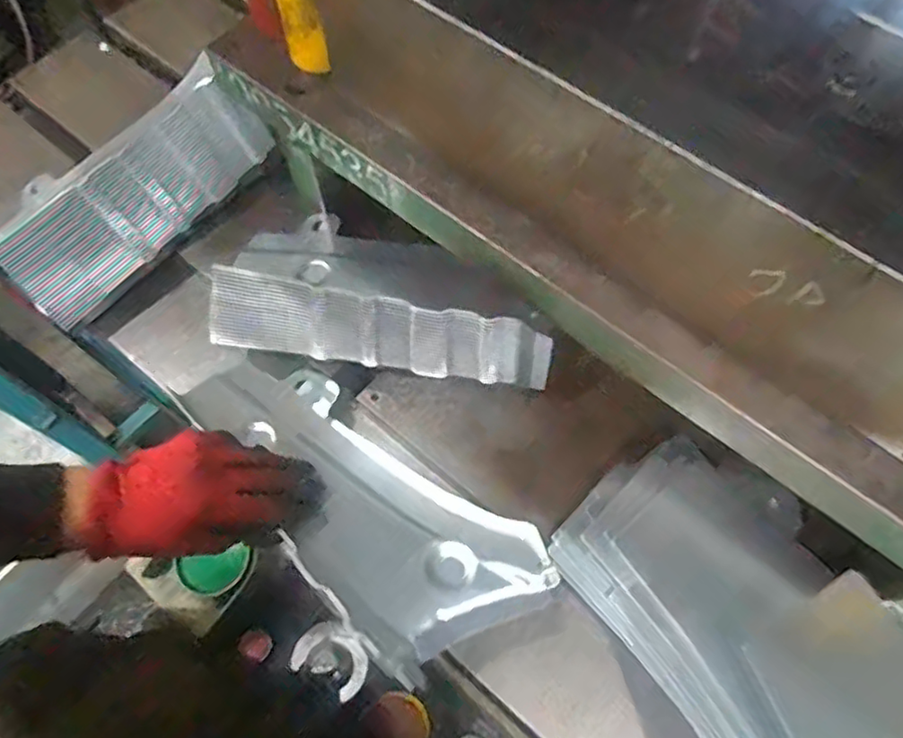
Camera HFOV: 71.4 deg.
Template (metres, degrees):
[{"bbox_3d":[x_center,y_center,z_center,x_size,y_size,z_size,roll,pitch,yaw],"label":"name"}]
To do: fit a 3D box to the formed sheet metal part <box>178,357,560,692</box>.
[{"bbox_3d":[-0.078,0.103,0.491,0.305,0.039,0.133,39,70,15],"label":"formed sheet metal part"}]

